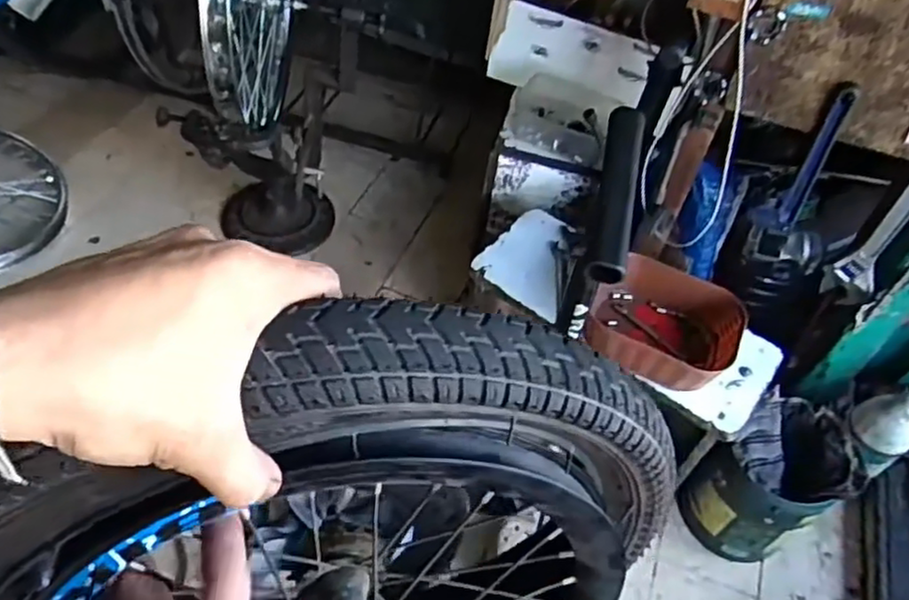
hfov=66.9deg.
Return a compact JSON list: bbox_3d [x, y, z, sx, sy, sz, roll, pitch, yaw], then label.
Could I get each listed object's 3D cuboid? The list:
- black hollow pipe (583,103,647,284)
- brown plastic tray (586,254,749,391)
[{"bbox_3d":[0.147,-0.104,0.617,0.032,0.037,0.215,14,49,5],"label":"black hollow pipe"},{"bbox_3d":[0.297,0.035,0.983,0.208,0.107,0.173,26,51,16],"label":"brown plastic tray"}]

